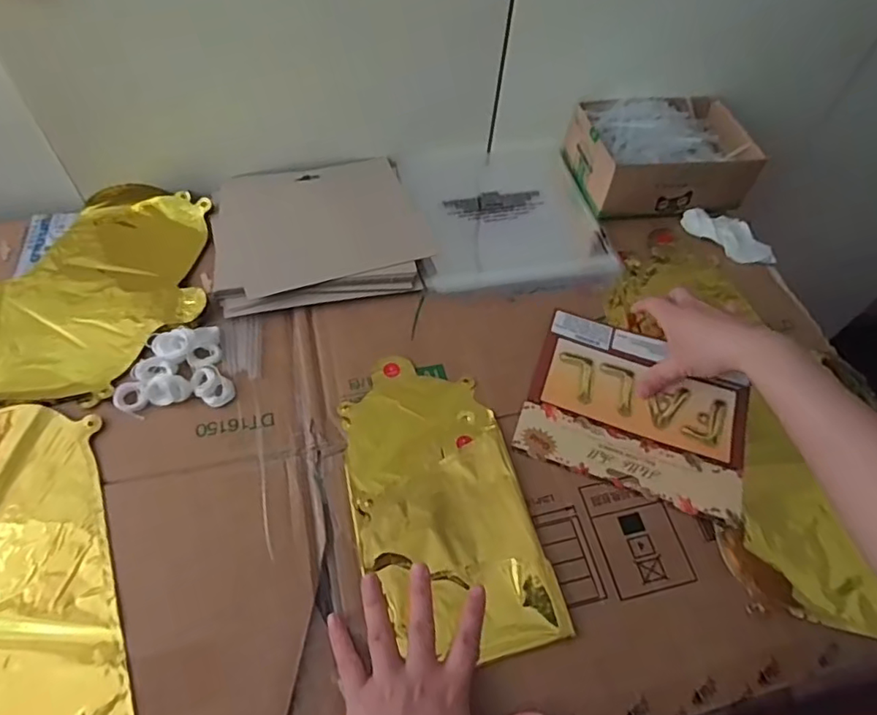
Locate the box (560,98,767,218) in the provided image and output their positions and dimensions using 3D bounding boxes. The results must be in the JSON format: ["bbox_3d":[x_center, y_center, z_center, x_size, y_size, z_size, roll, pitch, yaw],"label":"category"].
[{"bbox_3d":[0.262,-0.239,0.669,0.196,0.074,0.134,-7,58,-9],"label":"box"}]

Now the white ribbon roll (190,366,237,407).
[{"bbox_3d":[-0.196,0.025,0.493,0.039,0.009,0.027,34,61,17],"label":"white ribbon roll"}]

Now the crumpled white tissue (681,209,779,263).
[{"bbox_3d":[0.321,-0.136,0.627,0.103,0.022,0.043,27,59,13],"label":"crumpled white tissue"}]

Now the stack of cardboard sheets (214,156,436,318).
[{"bbox_3d":[-0.121,-0.136,0.592,0.209,0.027,0.184,-9,58,-10],"label":"stack of cardboard sheets"}]

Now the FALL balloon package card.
[{"bbox_3d":[0.181,0.045,0.517,0.190,0.011,0.153,19,57,8],"label":"FALL balloon package card"}]

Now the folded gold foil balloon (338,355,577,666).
[{"bbox_3d":[-0.002,0.110,0.464,0.135,0.011,0.250,-12,59,-12],"label":"folded gold foil balloon"}]

